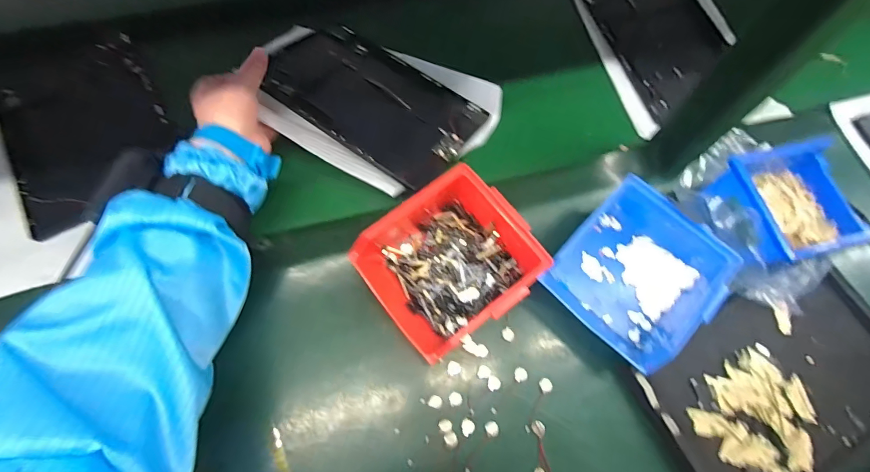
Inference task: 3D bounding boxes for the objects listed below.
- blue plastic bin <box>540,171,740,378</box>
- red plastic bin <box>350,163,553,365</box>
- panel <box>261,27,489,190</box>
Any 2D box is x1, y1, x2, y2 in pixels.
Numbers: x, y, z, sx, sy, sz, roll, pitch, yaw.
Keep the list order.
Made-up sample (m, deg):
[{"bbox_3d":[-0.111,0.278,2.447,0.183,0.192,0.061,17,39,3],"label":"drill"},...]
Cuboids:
[{"bbox_3d":[0.186,0.034,0.377,0.136,0.056,0.124,-43,74,-15],"label":"blue plastic bin"},{"bbox_3d":[0.011,0.023,0.370,0.139,0.068,0.134,-34,72,-13],"label":"red plastic bin"},{"bbox_3d":[-0.067,-0.152,0.445,0.222,0.010,0.149,34,57,6],"label":"panel"}]

